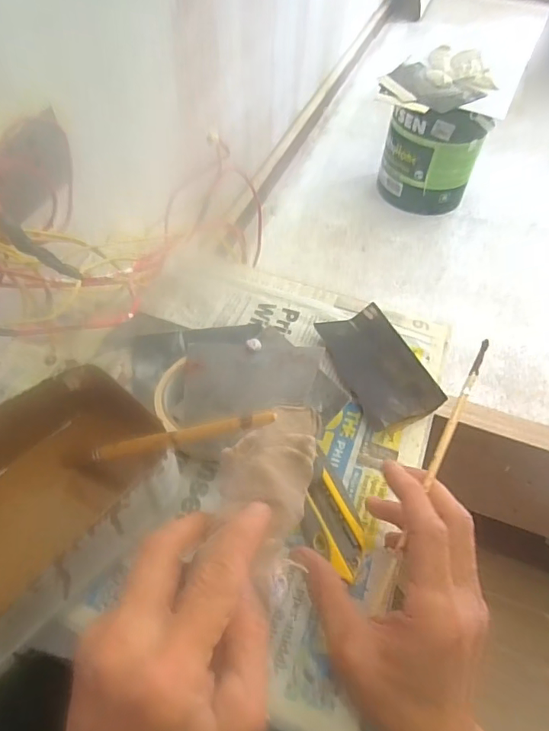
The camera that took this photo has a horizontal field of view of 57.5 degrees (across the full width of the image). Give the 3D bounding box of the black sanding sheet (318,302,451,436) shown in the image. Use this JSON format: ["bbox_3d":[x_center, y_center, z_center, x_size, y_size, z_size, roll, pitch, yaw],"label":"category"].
[{"bbox_3d":[0.089,-0.001,0.432,0.063,0.021,0.112,-17,55,-15],"label":"black sanding sheet"}]

